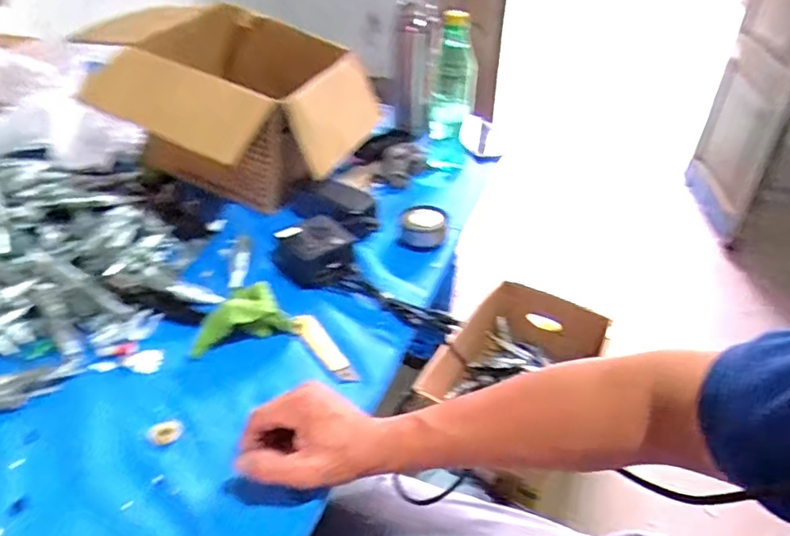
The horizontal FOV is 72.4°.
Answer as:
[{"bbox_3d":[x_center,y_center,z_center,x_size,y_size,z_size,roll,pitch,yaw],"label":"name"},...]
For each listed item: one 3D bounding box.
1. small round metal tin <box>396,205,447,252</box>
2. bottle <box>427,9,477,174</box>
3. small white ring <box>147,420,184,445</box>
[{"bbox_3d":[0.038,-0.055,0.727,0.066,0.034,0.061,7,38,9],"label":"small round metal tin"},{"bbox_3d":[0.090,-0.272,0.855,0.070,0.233,0.062,6,38,8],"label":"bottle"},{"bbox_3d":[-0.208,0.148,0.488,0.029,0.004,0.023,-10,38,-12],"label":"small white ring"}]

